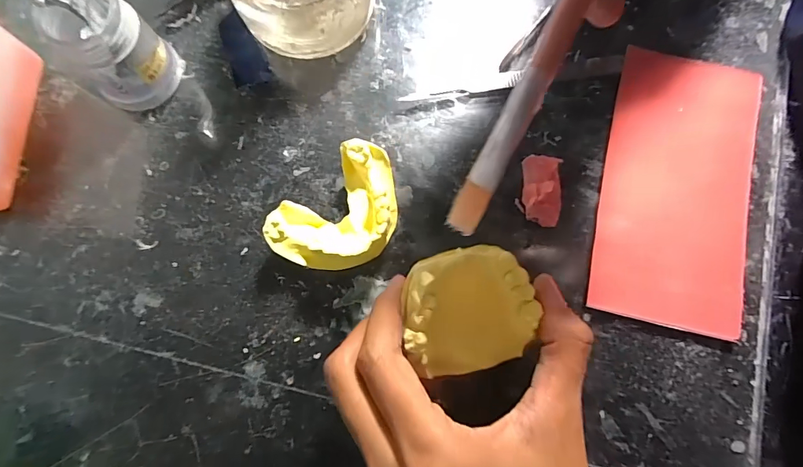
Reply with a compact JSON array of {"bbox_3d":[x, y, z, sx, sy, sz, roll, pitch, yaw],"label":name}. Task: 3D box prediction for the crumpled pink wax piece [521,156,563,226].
[{"bbox_3d":[0.071,-0.021,0.215,0.020,0.017,0.034,0,79,0],"label":"crumpled pink wax piece"}]

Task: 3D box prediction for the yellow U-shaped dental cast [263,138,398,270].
[{"bbox_3d":[-0.027,-0.009,0.206,0.049,0.031,0.070,43,82,7],"label":"yellow U-shaped dental cast"}]

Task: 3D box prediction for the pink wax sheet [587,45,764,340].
[{"bbox_3d":[0.148,-0.025,0.222,0.076,0.005,0.145,13,81,2],"label":"pink wax sheet"}]

